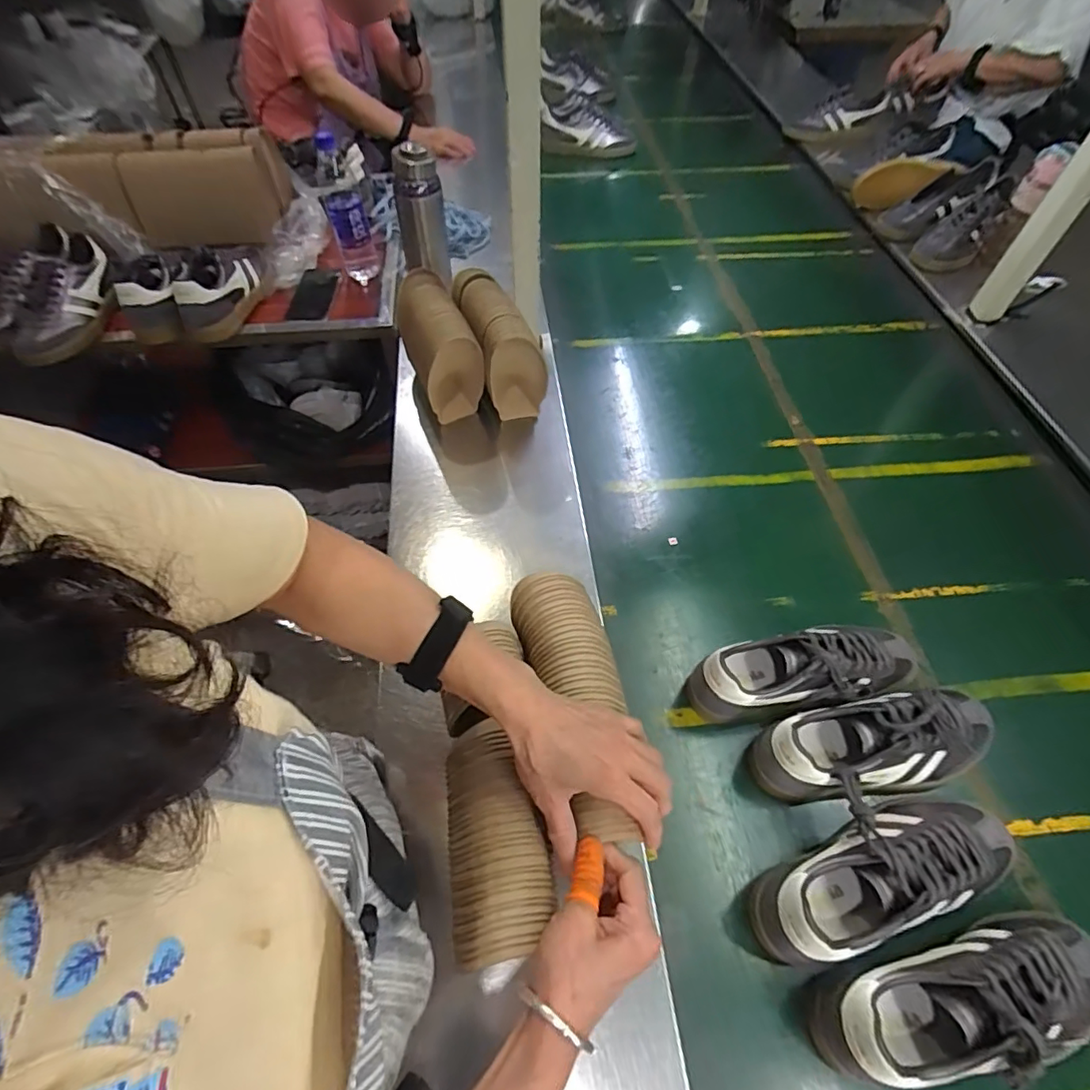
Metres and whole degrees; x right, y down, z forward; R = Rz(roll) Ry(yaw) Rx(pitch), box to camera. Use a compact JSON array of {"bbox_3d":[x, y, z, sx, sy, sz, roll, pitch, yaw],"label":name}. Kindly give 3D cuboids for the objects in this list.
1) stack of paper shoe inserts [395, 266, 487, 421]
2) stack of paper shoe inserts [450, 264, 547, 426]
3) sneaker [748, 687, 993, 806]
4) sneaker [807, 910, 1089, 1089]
[{"bbox_3d":[-0.161,-0.299,0.829,0.085,0.151,0.203,-19,58,-12],"label":"stack of paper shoe inserts"},{"bbox_3d":[-0.068,-0.299,0.828,0.094,0.152,0.168,-17,57,-11],"label":"stack of paper shoe inserts"},{"bbox_3d":[0.353,0.203,0.570,0.263,0.081,0.093,-8,57,-6],"label":"sneaker"},{"bbox_3d":[0.358,0.373,0.451,0.259,0.091,0.085,-11,58,-8],"label":"sneaker"}]

